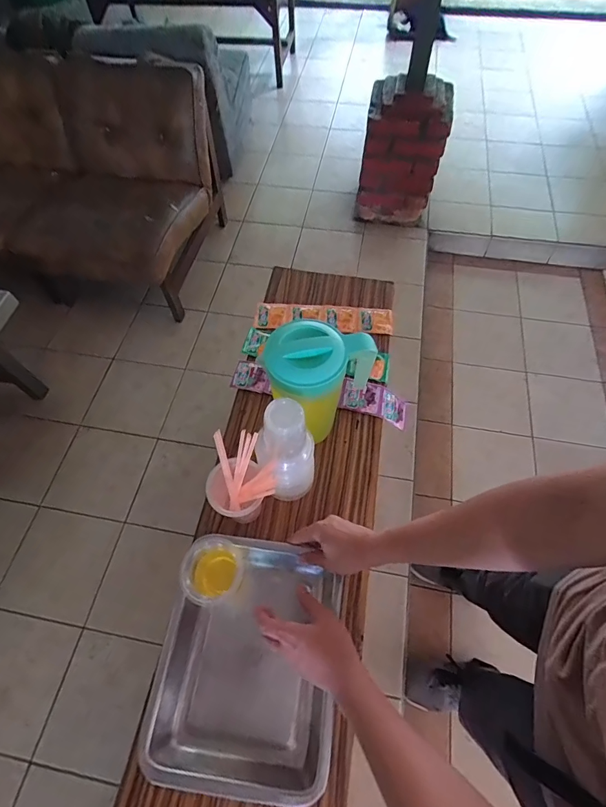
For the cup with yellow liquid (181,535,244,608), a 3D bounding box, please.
[{"bbox_3d":[-0.133,0.249,0.607,0.077,0.084,0.092,13,62,9],"label":"cup with yellow liquid"}]

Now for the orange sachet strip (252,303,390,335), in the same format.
[{"bbox_3d":[0.046,-0.194,0.916,0.304,0.015,0.070,4,64,3],"label":"orange sachet strip"}]

